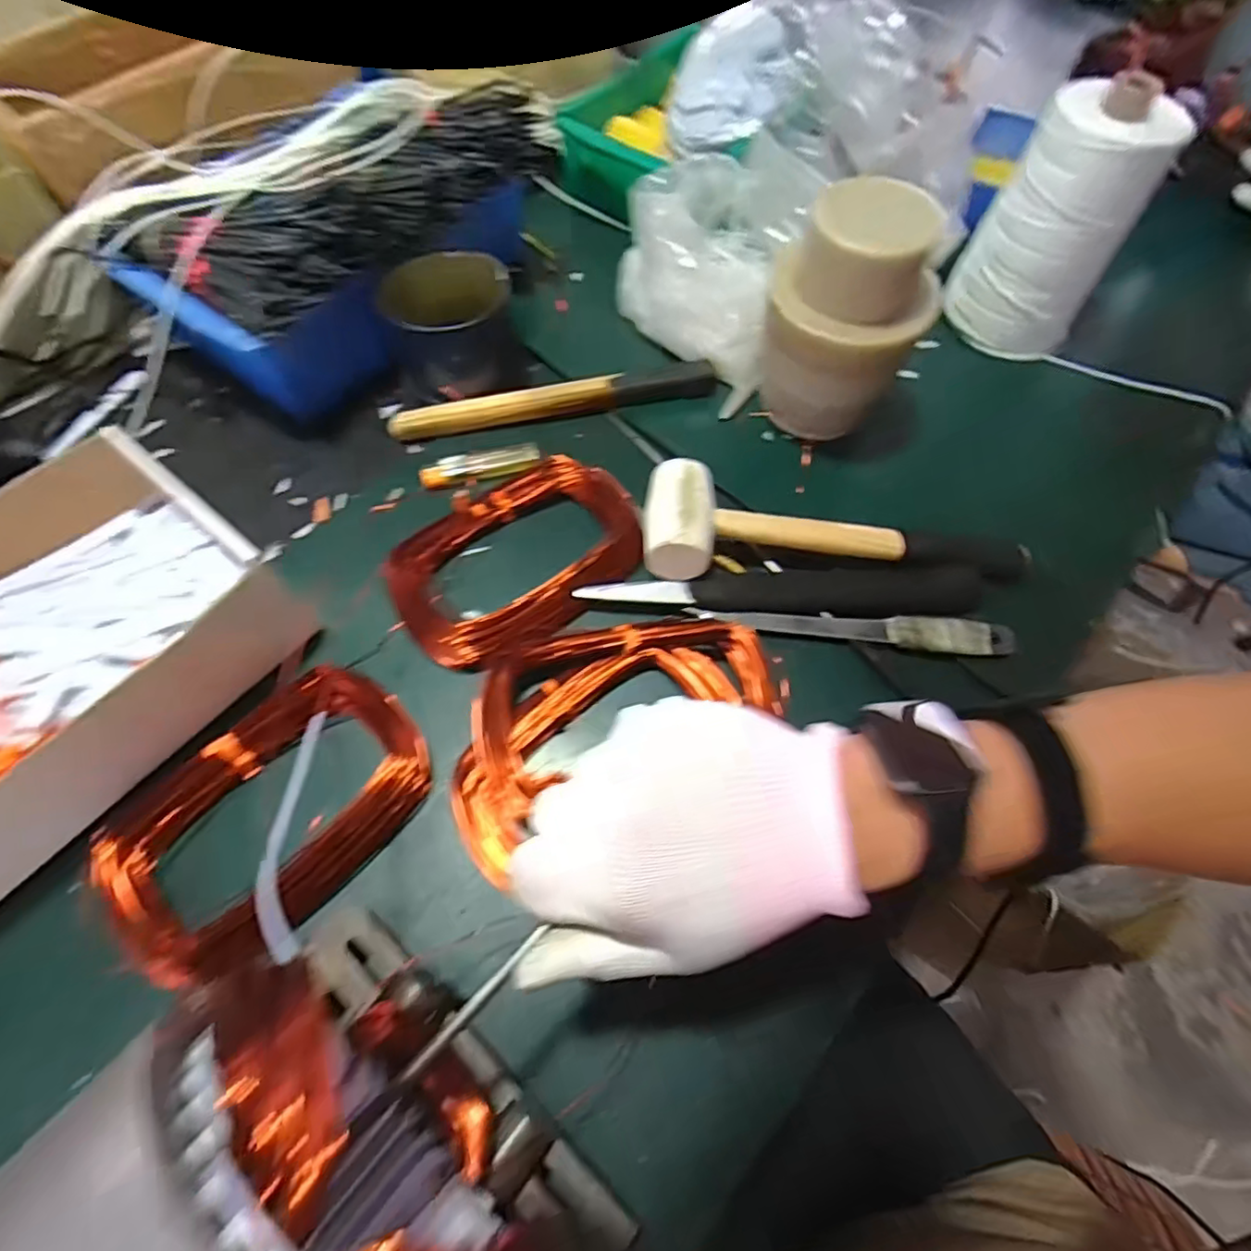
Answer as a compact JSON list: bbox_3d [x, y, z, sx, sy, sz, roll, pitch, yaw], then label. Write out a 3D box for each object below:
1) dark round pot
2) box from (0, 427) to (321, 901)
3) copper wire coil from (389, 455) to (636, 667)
[{"bbox_3d":[-0.132,-0.235,0.496,0.091,0.078,0.085,0,64,-1],"label":"dark round pot"},{"bbox_3d":[-0.349,0.017,0.362,0.193,0.070,0.239,37,68,16],"label":"box"},{"bbox_3d":[-0.074,-0.050,0.429,0.170,0.023,0.118,-39,71,-18],"label":"copper wire coil"}]

